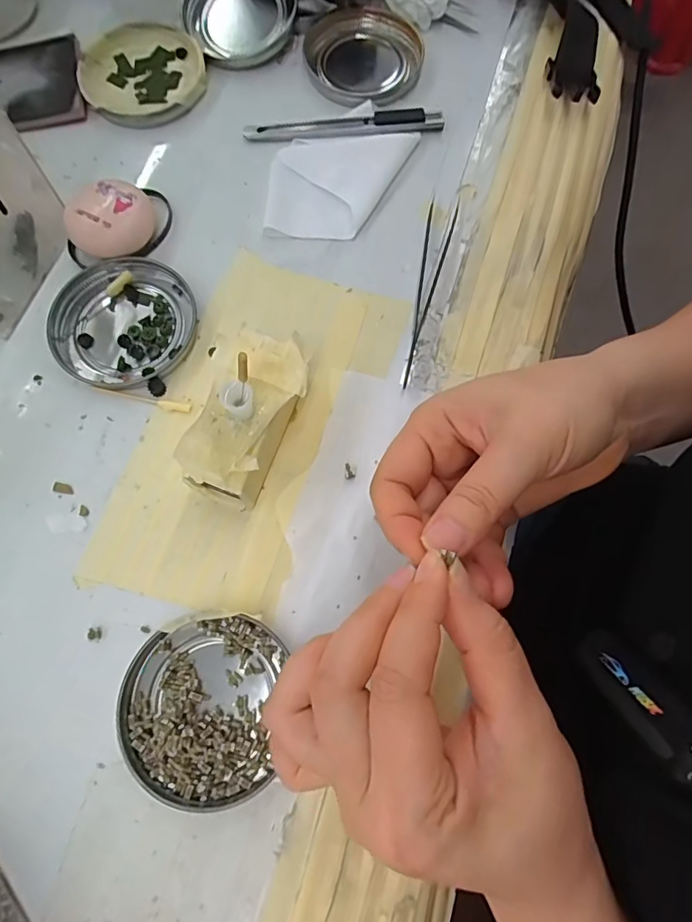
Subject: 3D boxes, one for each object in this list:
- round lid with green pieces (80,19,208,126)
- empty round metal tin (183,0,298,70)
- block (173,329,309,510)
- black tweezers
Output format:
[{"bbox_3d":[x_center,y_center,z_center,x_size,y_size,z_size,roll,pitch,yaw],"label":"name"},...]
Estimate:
[{"bbox_3d":[-0.134,-0.254,0.324,0.078,0.010,0.076,0,74,0],"label":"round lid with green pieces"},{"bbox_3d":[-0.075,-0.304,0.328,0.073,0.025,0.072,0,74,0],"label":"empty round metal tin"},{"bbox_3d":[-0.046,-0.020,0.241,0.041,0.044,0.082,17,75,5],"label":"block"},{"bbox_3d":[0.048,-0.103,0.287,0.016,0.006,0.131,13,75,4],"label":"black tweezers"}]

